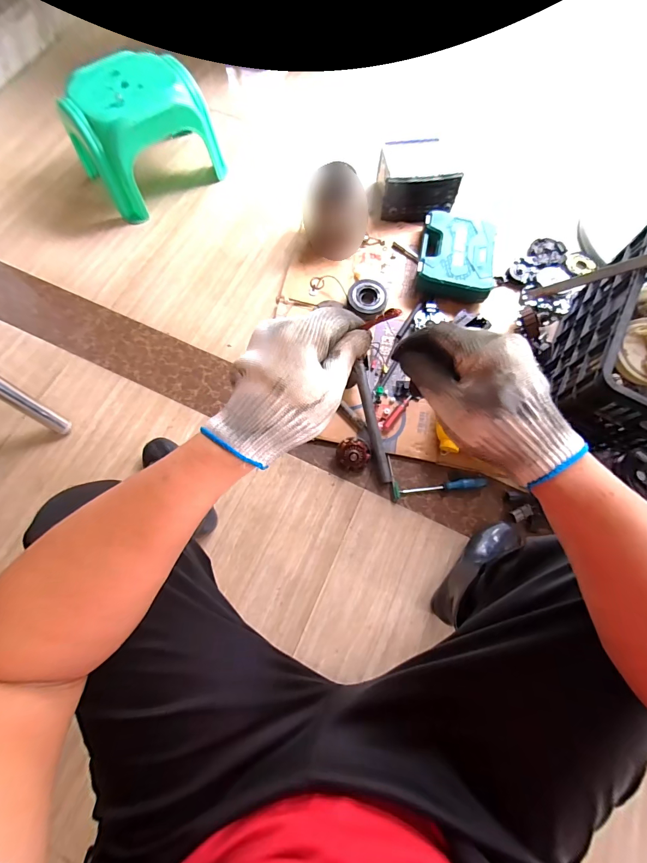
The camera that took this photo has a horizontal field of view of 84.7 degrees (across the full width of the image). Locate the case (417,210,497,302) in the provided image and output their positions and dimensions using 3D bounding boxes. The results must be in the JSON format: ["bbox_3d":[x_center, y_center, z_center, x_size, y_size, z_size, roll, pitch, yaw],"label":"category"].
[{"bbox_3d":[0.351,-0.464,0.944,0.188,0.061,0.232,13,73,3],"label":"case"}]

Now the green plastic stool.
[{"bbox_3d":[-0.500,-0.822,0.986,0.345,0.220,0.253,-39,77,-12],"label":"green plastic stool"}]

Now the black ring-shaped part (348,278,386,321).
[{"bbox_3d":[0.114,-0.340,0.917,0.097,0.040,0.098,0,73,-1],"label":"black ring-shaped part"}]

